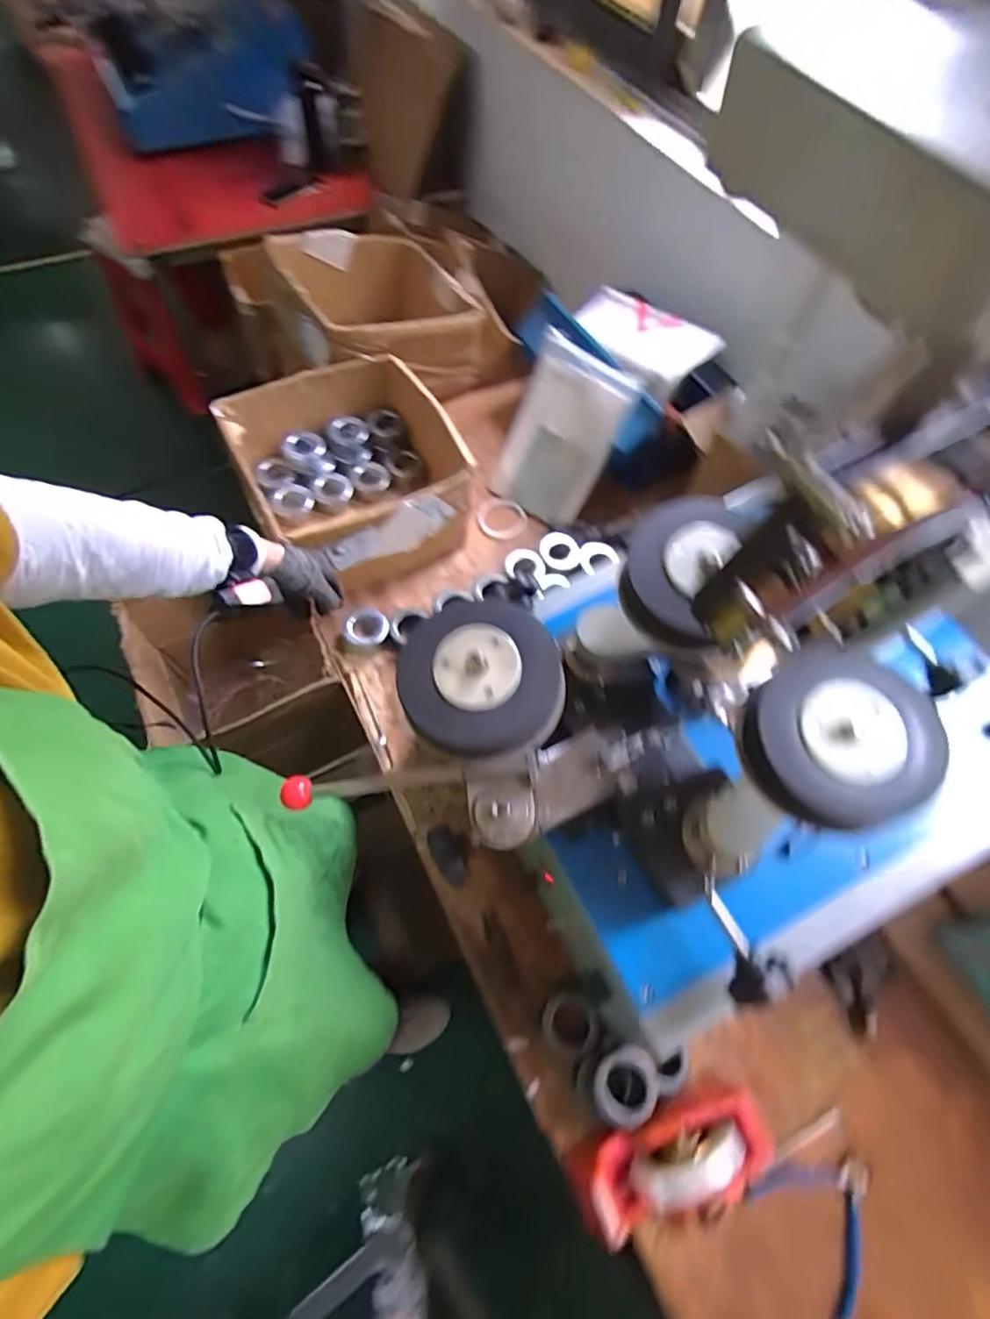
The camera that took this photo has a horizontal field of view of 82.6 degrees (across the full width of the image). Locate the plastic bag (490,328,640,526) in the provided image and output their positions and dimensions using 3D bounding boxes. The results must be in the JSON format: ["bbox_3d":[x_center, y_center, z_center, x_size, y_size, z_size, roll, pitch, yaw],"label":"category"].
[{"bbox_3d":[0.115,-0.397,1.005,0.186,0.276,0.018,34,34,15],"label":"plastic bag"}]

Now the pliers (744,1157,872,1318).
[{"bbox_3d":[0.364,0.609,0.618,0.130,0.022,0.132,-32,69,-18],"label":"pliers"}]

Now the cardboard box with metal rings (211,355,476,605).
[{"bbox_3d":[-0.236,-0.309,0.954,0.325,0.166,0.328,-27,68,-16],"label":"cardboard box with metal rings"}]

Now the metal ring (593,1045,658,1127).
[{"bbox_3d":[0.146,0.470,0.622,0.073,0.021,0.072,1,63,-3],"label":"metal ring"}]

